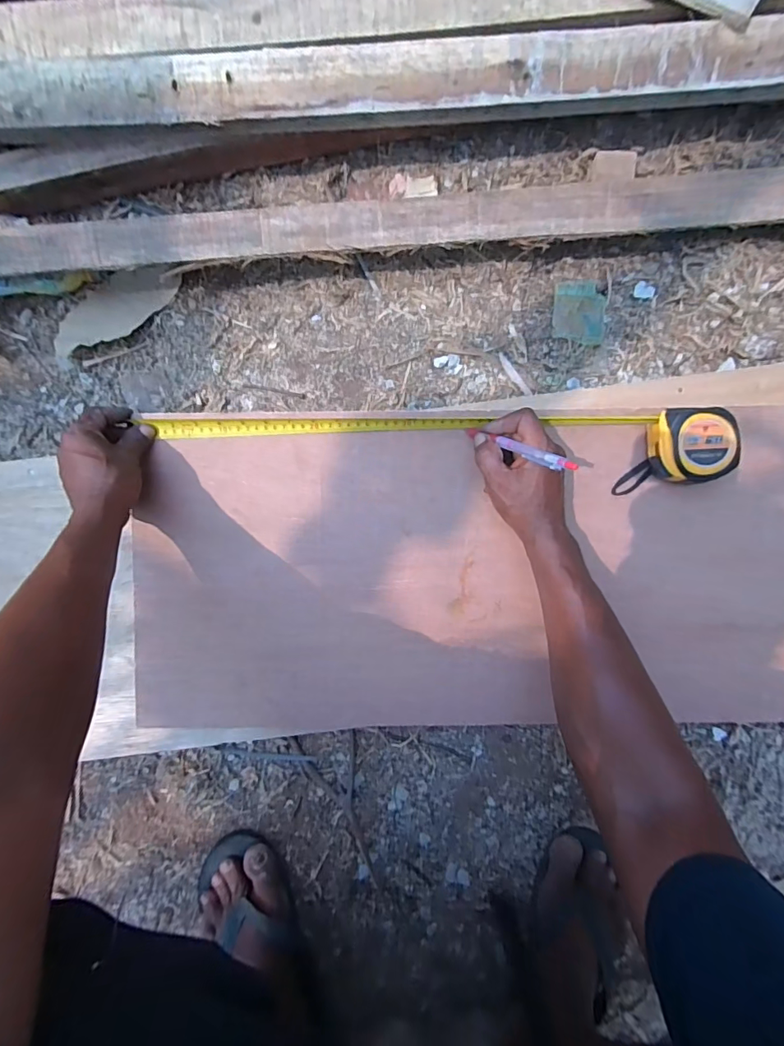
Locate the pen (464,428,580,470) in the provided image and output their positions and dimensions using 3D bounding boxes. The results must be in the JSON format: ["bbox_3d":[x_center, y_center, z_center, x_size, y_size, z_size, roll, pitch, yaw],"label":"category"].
[{"bbox_3d":[0.117,-0.071,0.441,0.007,0.133,0.009,35,89,-42],"label":"pen"}]

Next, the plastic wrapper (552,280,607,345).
[{"bbox_3d":[0.224,-0.254,0.554,0.065,0.017,0.070,4,86,0],"label":"plastic wrapper"}]

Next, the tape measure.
[{"bbox_3d":[0.045,-0.089,0.492,0.585,0.041,0.073,4,89,5],"label":"tape measure"}]

